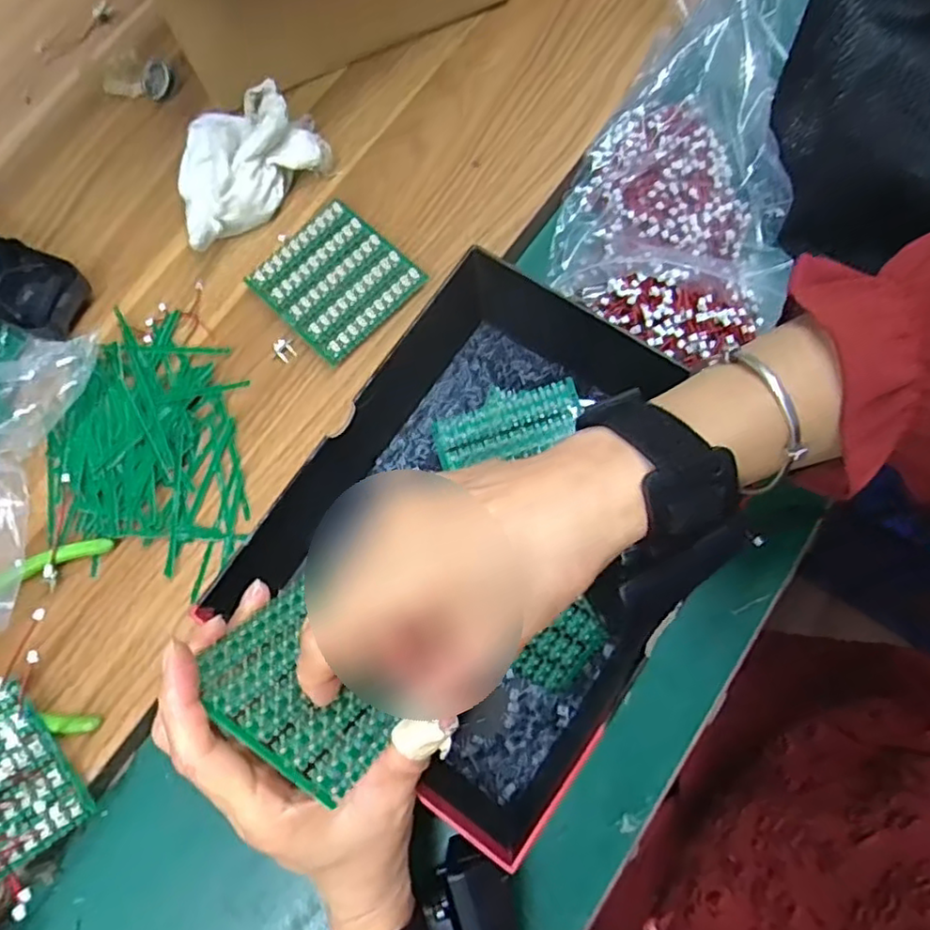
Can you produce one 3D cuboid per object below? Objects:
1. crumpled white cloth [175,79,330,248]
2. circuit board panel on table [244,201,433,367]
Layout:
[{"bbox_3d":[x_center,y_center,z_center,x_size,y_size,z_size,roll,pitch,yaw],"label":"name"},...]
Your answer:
[{"bbox_3d":[-0.147,-0.196,0.421,0.074,0.062,0.121,39,80,11],"label":"crumpled white cloth"},{"bbox_3d":[-0.081,-0.117,0.414,0.084,0.012,0.080,43,82,14],"label":"circuit board panel on table"}]

